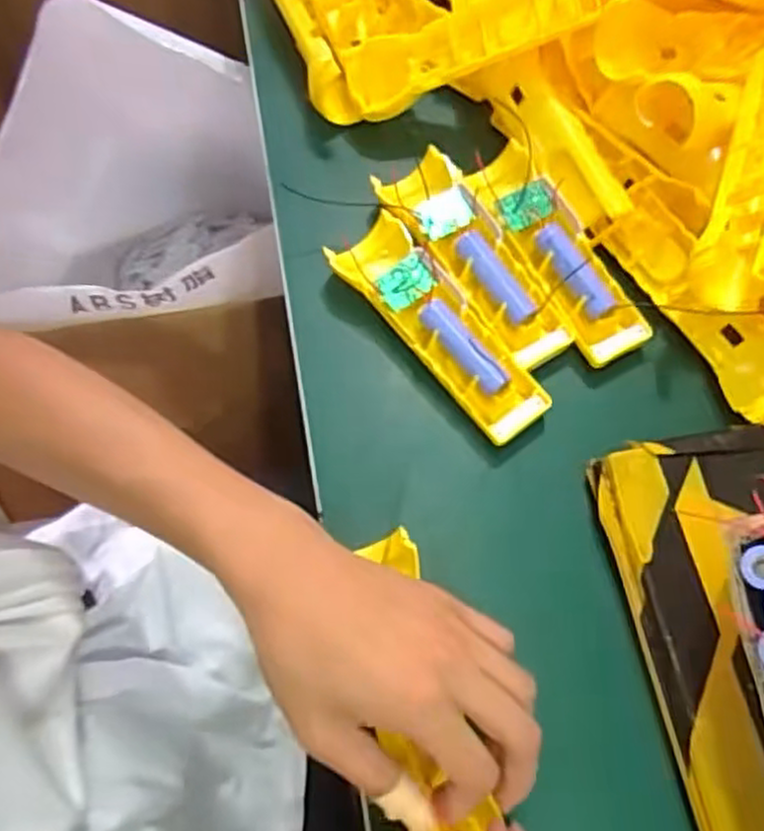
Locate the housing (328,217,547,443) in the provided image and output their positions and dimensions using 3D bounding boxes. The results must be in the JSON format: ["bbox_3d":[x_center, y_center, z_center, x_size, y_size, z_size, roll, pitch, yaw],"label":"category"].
[{"bbox_3d":[0.033,-0.054,0.437,0.047,0.023,0.156,-34,71,-14],"label":"housing"}]

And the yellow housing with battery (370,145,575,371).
[{"bbox_3d":[0.055,-0.099,0.457,0.051,0.029,0.158,-29,70,-12],"label":"yellow housing with battery"}]

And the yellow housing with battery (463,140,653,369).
[{"bbox_3d":[0.105,-0.105,0.461,0.046,0.027,0.159,-25,69,-11],"label":"yellow housing with battery"}]

